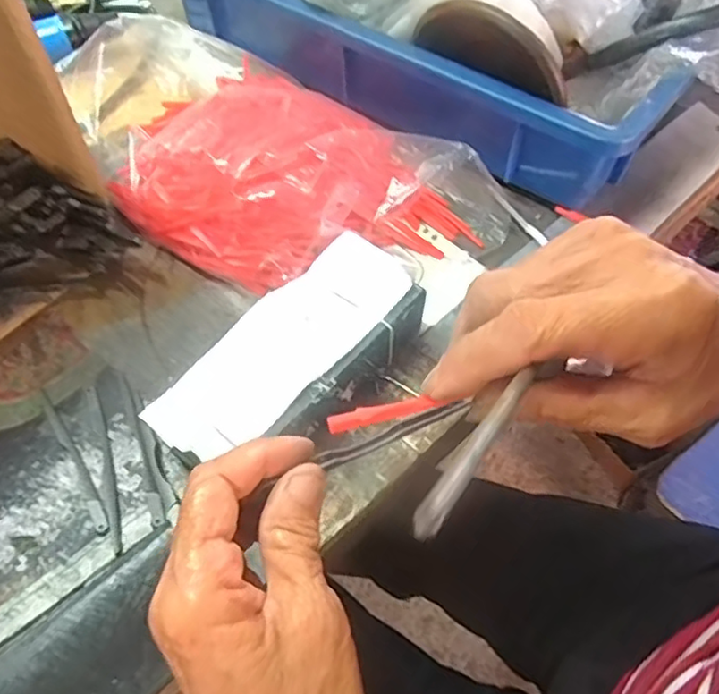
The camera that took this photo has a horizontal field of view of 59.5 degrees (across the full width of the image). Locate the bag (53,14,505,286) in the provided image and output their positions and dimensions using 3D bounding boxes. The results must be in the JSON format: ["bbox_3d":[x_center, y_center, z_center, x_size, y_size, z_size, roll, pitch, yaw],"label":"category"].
[{"bbox_3d":[-0.070,-0.138,0.440,0.335,0.061,0.183,32,61,19],"label":"bag"}]

